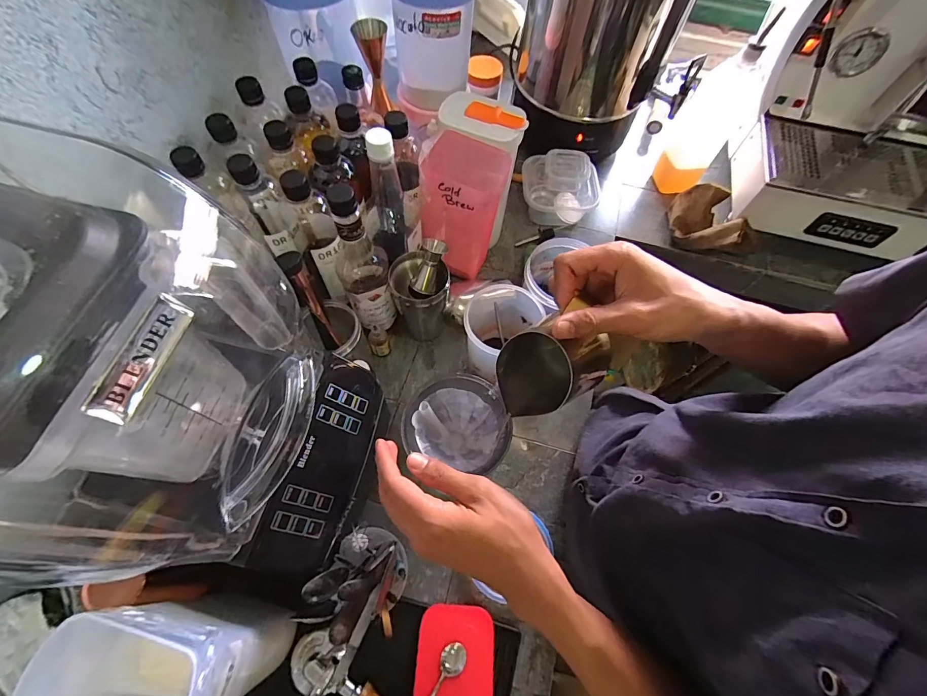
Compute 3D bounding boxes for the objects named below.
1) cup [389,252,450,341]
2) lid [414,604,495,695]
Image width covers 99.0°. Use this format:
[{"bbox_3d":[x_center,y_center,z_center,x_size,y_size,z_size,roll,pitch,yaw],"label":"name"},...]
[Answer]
[{"bbox_3d":[-0.066,-0.070,0.625,0.076,0.159,0.082,1,64,-2],"label":"cup"},{"bbox_3d":[-0.010,0.369,0.465,0.089,0.007,0.112,5,51,-2],"label":"lid"}]

